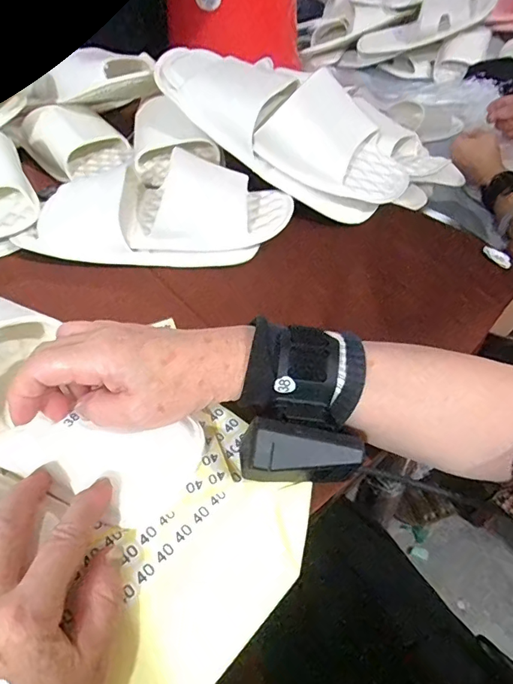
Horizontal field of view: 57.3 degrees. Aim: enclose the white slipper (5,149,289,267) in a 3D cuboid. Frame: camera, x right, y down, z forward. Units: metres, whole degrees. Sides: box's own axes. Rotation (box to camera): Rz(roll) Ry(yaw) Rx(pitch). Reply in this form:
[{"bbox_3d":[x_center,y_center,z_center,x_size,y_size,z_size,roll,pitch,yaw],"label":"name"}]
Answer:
[{"bbox_3d":[-0.092,-0.129,0.442,0.248,0.067,0.106,-2,46,0],"label":"white slipper"}]

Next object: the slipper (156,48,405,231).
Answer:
[{"bbox_3d":[0.030,-0.234,0.479,0.280,0.074,0.121,36,54,6],"label":"slipper"}]

